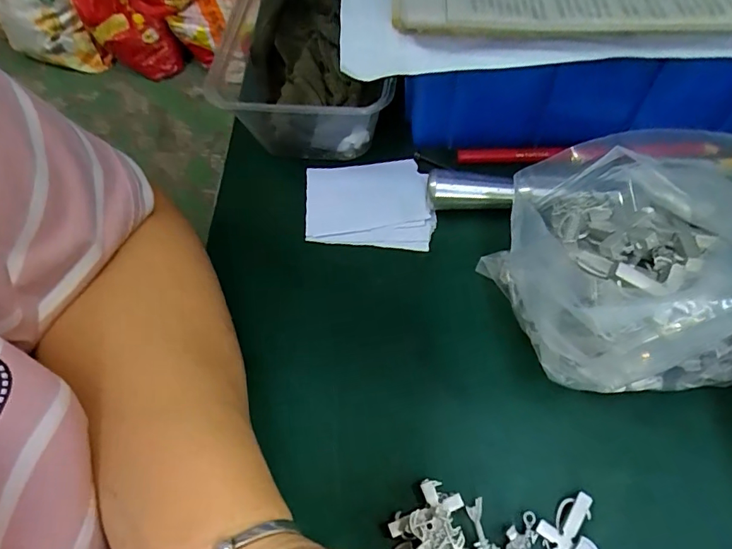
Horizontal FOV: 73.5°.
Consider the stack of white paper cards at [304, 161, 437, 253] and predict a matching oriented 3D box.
[{"bbox_3d":[0.001,-0.048,0.310,0.079,0.007,0.067,0,60,4],"label":"stack of white paper cards"}]

